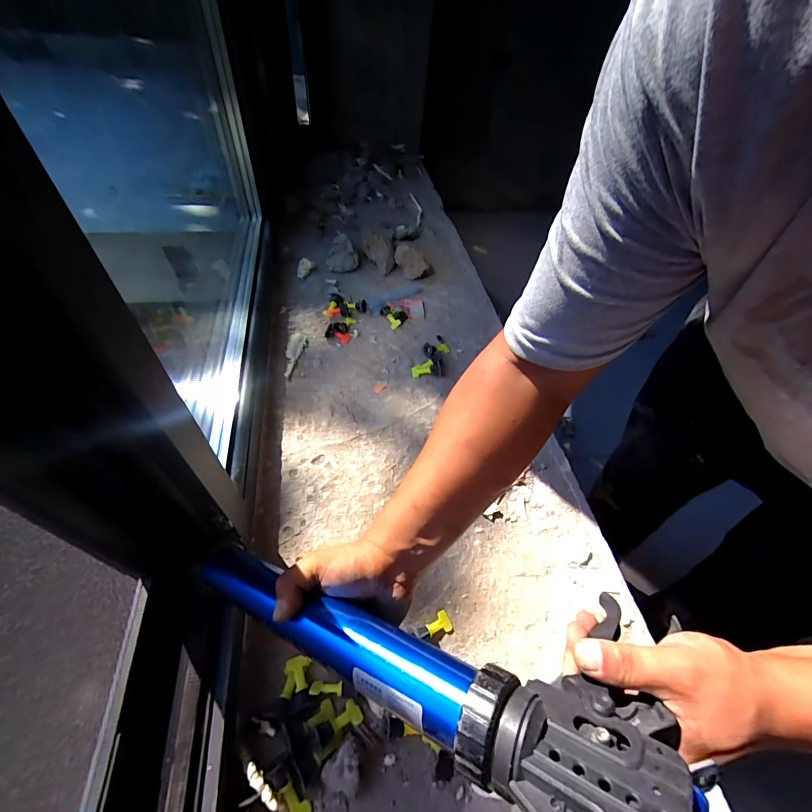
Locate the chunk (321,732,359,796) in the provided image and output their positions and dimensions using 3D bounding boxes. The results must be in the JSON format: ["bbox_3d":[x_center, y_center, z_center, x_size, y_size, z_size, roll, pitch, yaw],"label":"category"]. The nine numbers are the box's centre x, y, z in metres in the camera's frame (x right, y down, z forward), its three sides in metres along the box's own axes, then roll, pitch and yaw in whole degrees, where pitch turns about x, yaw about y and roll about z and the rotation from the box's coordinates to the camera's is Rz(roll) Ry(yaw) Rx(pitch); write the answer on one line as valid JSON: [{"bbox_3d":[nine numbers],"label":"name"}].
[{"bbox_3d":[-0.074,0.409,0.432,0.041,0.029,0.050,3,51,-3],"label":"chunk"}]

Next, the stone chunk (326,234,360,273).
[{"bbox_3d":[-0.181,-0.434,1.072,0.090,0.050,0.121,-3,52,-8],"label":"stone chunk"}]

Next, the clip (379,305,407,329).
[{"bbox_3d":[-0.029,-0.224,0.939,0.049,0.028,0.057,-30,60,-26],"label":"clip"}]

